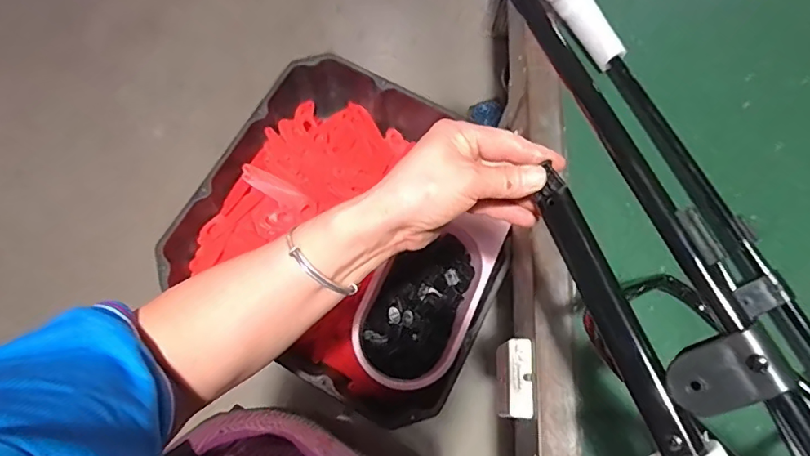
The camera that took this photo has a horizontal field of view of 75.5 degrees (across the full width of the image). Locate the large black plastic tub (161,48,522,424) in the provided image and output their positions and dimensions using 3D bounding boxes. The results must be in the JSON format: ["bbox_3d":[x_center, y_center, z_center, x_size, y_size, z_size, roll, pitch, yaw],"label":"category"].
[{"bbox_3d":[-0.070,0.004,0.809,0.460,0.113,0.445,30,73,8],"label":"large black plastic tub"}]

